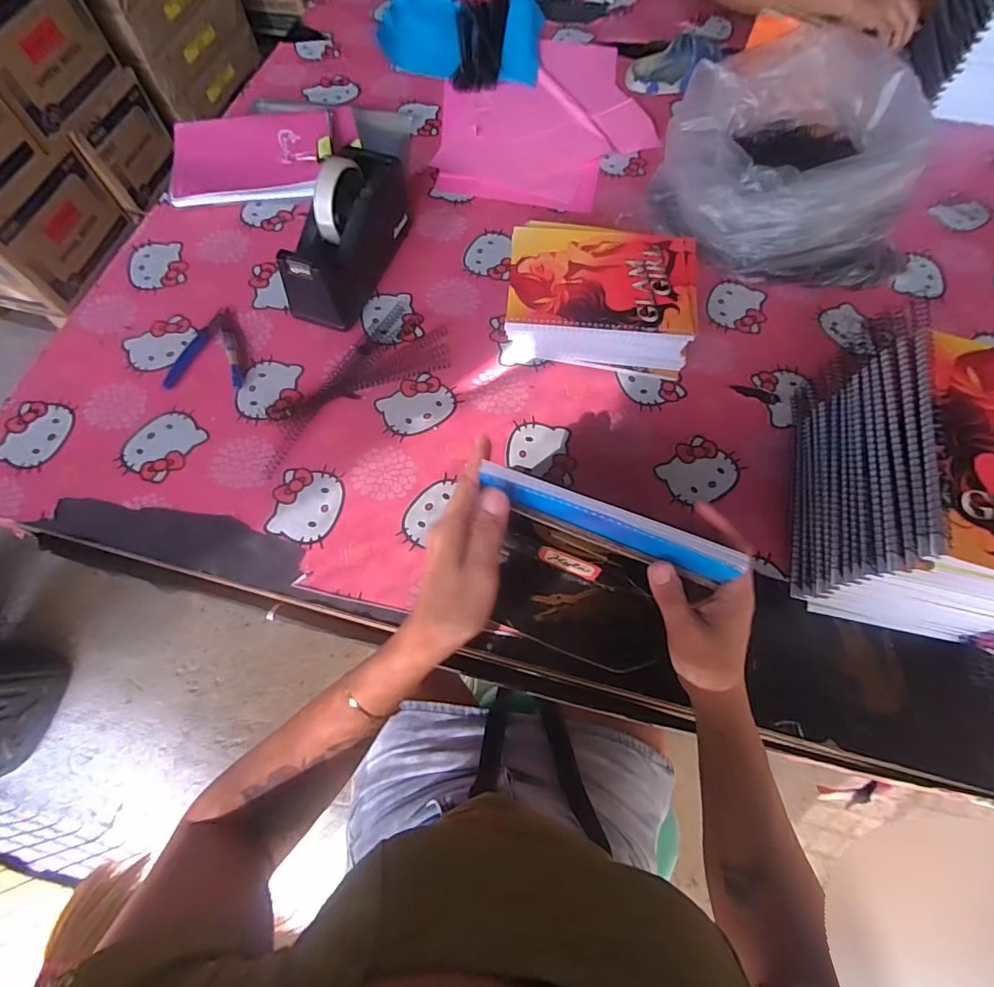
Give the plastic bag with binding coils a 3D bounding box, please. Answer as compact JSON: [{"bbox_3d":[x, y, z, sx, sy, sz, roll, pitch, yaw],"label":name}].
[{"bbox_3d":[0.370,-0.425,0.618,0.311,0.165,0.282,6,68,2],"label":"plastic bag with binding coils"}]

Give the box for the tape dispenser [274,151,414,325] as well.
[{"bbox_3d":[-0.173,-0.305,0.576,0.065,0.114,0.212,20,69,8],"label":"tape dispenser"}]

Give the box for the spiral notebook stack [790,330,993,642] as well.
[{"bbox_3d":[0.382,-0.002,0.433,0.158,0.171,0.210,11,68,4],"label":"spiral notebook stack"}]

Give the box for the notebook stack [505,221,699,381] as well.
[{"bbox_3d":[0.118,-0.227,0.573,0.208,0.072,0.164,7,68,2],"label":"notebook stack"}]

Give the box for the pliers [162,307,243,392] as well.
[{"bbox_3d":[-0.333,-0.171,0.574,0.083,0.007,0.115,-1,68,-1],"label":"pliers"}]

